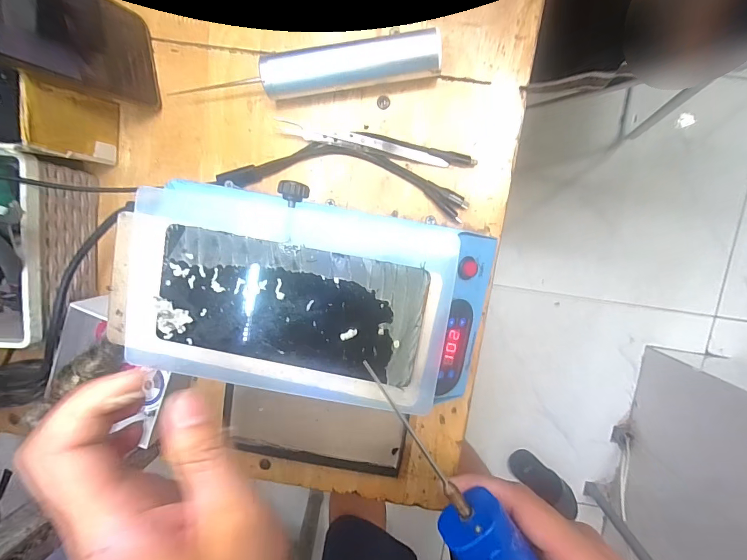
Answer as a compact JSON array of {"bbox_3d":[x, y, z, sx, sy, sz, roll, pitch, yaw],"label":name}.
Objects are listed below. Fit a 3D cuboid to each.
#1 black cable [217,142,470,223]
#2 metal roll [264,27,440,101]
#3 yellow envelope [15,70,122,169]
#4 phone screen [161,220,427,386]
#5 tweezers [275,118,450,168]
[{"bbox_3d":[-0.021,-0.091,0.329,0.208,0.019,0.048,9,98,2],"label":"black cable"},{"bbox_3d":[-0.017,-0.172,0.309,0.138,0.034,0.030,-7,97,4],"label":"metal roll"},{"bbox_3d":[-0.229,-0.121,0.298,0.008,0.097,0.051,14,98,2],"label":"yellow envelope"},{"bbox_3d":[-0.047,0.016,0.216,0.149,0.005,0.069,10,98,2],"label":"phone screen"},{"bbox_3d":[-0.009,-0.118,0.327,0.148,0.014,0.012,12,98,2],"label":"tweezers"}]

